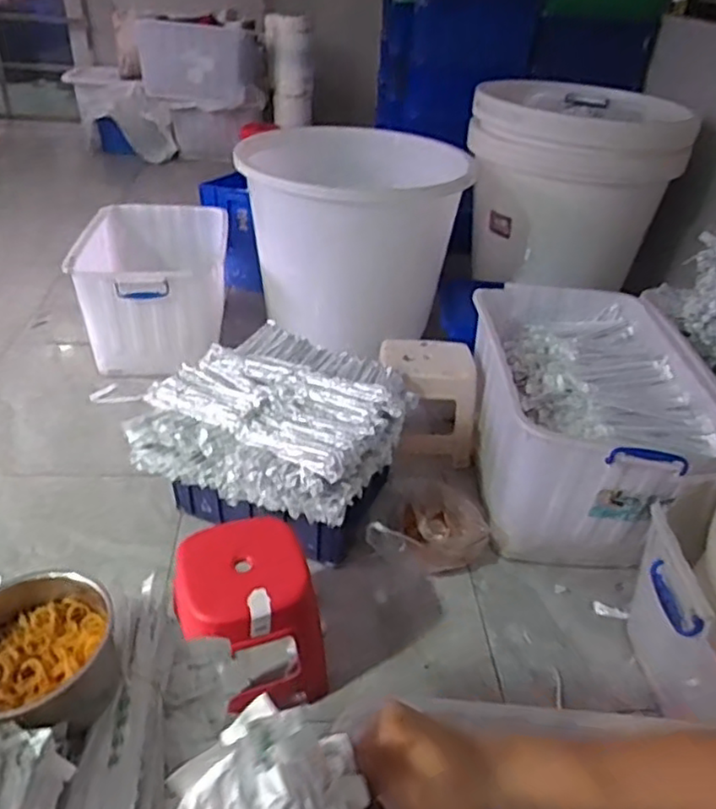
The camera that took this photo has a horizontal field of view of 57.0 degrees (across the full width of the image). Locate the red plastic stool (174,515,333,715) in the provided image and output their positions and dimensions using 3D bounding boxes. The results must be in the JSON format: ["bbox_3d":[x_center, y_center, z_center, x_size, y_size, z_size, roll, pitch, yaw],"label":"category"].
[{"bbox_3d":[-0.220,0.450,1.377,0.290,0.311,0.265,-15,39,-26],"label":"red plastic stool"}]

